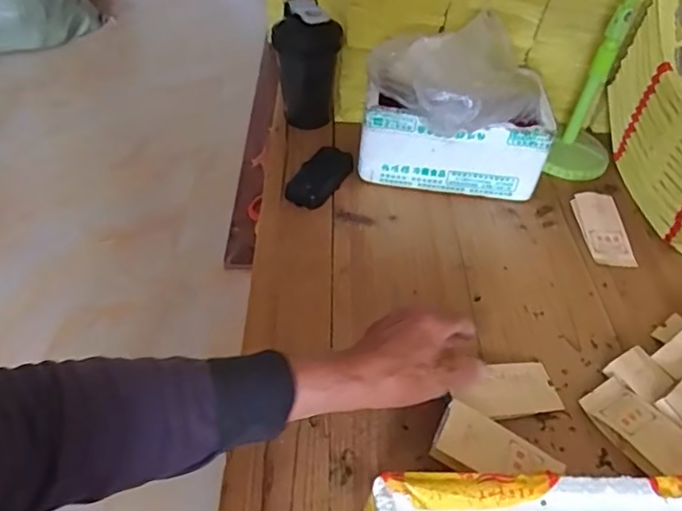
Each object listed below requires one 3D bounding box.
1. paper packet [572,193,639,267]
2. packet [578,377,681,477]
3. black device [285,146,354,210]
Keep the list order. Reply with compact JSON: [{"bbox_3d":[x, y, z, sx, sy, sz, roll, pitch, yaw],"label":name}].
[{"bbox_3d":[0.321,-0.033,0.720,0.051,0.010,0.107,-5,61,1],"label":"paper packet"},{"bbox_3d":[0.268,0.158,0.518,0.052,0.012,0.106,-25,52,-25],"label":"packet"},{"bbox_3d":[-0.026,-0.101,0.745,0.050,0.022,0.114,21,48,17],"label":"black device"}]

